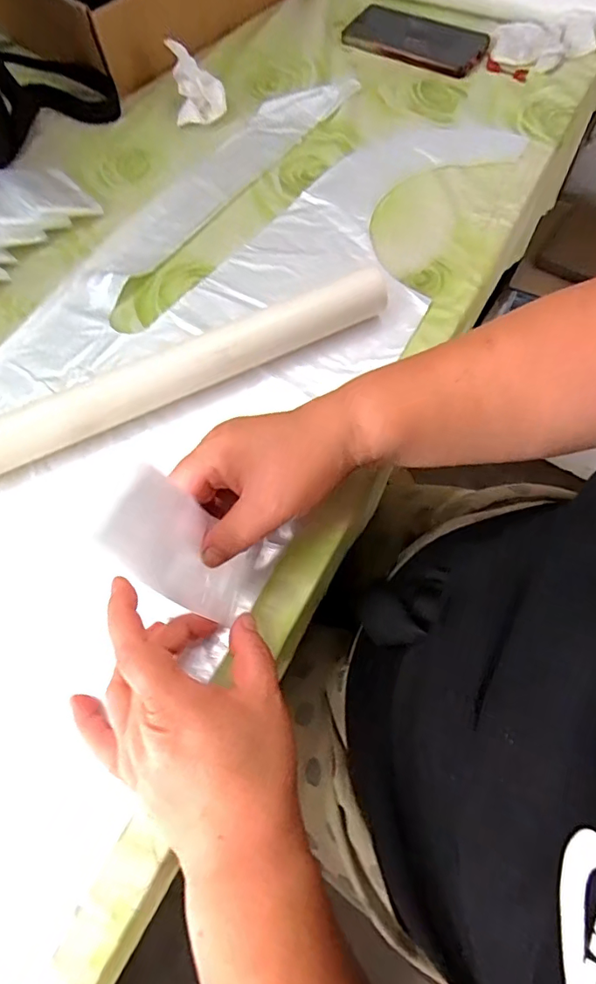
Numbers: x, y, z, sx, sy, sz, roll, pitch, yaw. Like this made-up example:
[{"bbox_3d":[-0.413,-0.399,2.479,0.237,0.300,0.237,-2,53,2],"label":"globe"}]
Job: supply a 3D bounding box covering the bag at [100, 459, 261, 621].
[{"bbox_3d":[-0.066,0.035,0.296,0.014,0.127,0.056,10,66,29],"label":"bag"}]

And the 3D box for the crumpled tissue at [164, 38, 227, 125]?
[{"bbox_3d":[-0.105,-0.429,0.529,0.054,0.045,0.058,-7,67,-2],"label":"crumpled tissue"}]

